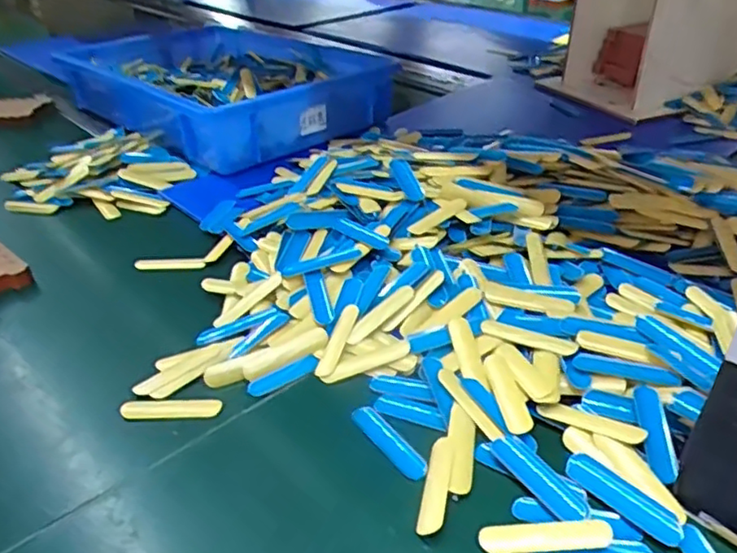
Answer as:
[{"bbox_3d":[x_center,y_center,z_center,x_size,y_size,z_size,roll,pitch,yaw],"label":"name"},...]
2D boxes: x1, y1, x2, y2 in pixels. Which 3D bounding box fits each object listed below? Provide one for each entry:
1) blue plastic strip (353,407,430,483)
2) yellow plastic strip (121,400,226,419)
[{"bbox_3d":[0.012,0.096,0.373,0.018,0.004,0.061,-23,38,-28],"label":"blue plastic strip"},{"bbox_3d":[-0.125,0.083,0.402,0.061,0.004,0.014,-3,33,0],"label":"yellow plastic strip"}]

